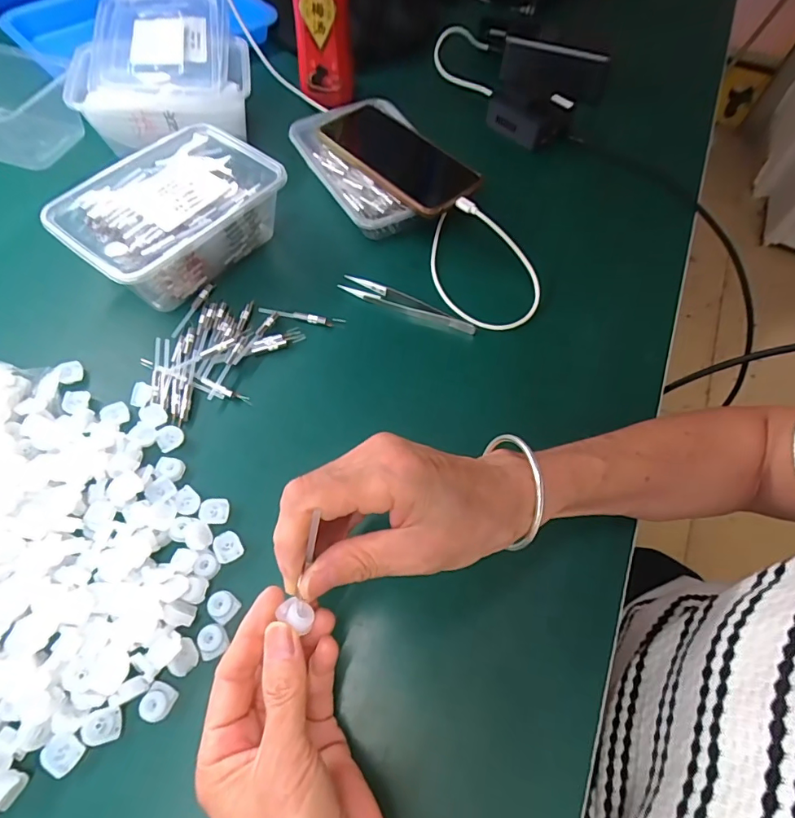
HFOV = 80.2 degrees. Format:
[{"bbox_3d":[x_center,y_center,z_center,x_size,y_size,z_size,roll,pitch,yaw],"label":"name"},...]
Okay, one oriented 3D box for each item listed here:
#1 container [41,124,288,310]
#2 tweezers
[{"bbox_3d":[-0.189,-0.164,0.409,0.119,0.058,0.171,35,64,15],"label":"container"},{"bbox_3d":[0.008,-0.090,0.410,0.122,0.011,0.018,23,62,9],"label":"tweezers"}]

